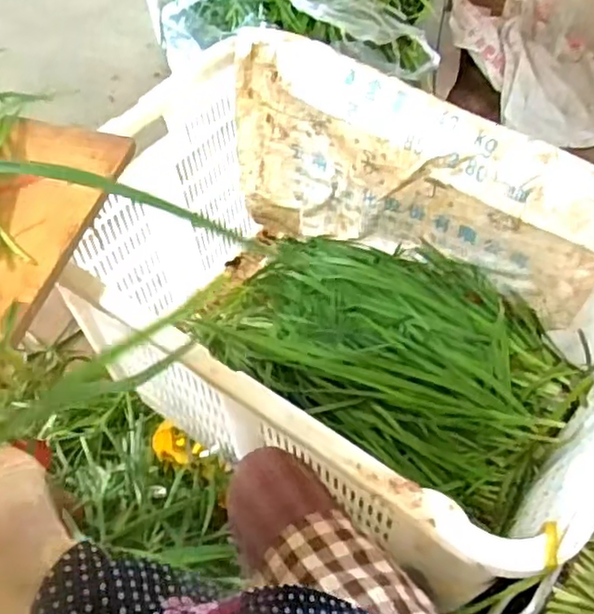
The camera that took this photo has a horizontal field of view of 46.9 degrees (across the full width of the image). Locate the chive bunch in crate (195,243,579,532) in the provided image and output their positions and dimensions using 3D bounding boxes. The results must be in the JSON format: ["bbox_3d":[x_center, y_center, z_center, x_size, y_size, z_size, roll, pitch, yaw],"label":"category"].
[{"bbox_3d":[0.106,0.055,0.958,0.523,0.167,0.308,36,62,19],"label":"chive bunch in crate"}]

